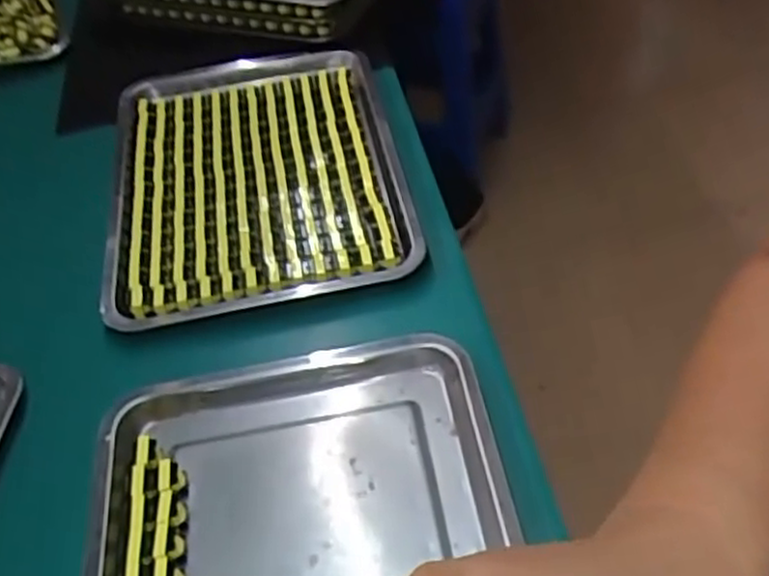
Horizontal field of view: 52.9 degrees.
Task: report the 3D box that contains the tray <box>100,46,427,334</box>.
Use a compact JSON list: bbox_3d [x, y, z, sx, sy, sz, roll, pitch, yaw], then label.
[{"bbox_3d":[-0.142,-0.135,0.814,0.303,0.029,0.413,-11,48,-4],"label":"tray"}]

